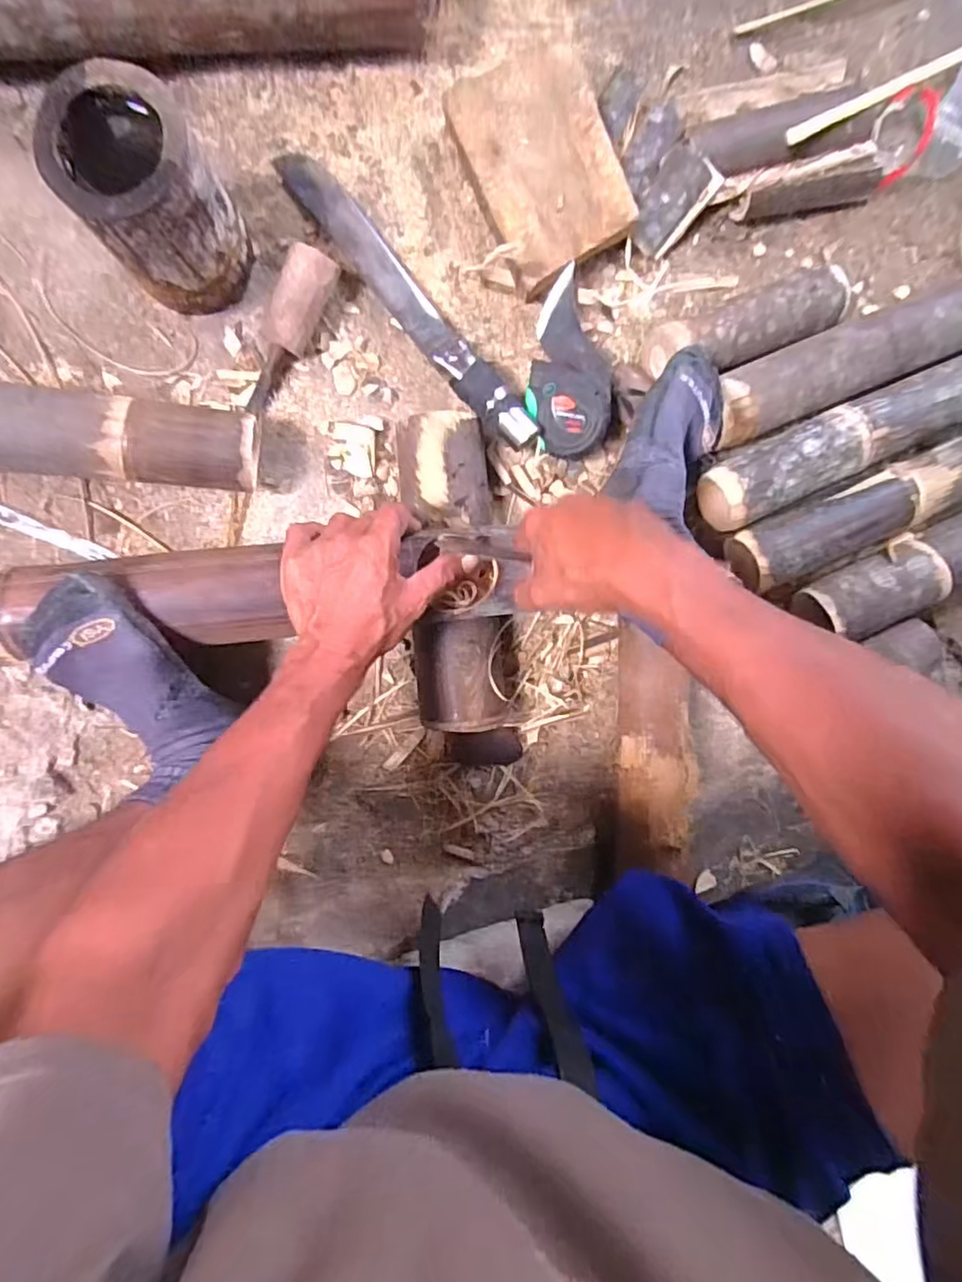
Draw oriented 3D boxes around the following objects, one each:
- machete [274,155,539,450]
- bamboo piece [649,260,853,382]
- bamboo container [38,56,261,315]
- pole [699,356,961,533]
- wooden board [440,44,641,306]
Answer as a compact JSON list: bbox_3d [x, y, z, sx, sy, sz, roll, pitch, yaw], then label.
[{"bbox_3d":[-0.061,-0.301,0.550,0.047,0.044,0.322,-42,100,-3],"label":"machete"},{"bbox_3d":[0.249,-0.293,0.588,0.192,0.050,0.056,-21,98,-6],"label":"bamboo piece"},{"bbox_3d":[-0.243,-0.324,0.468,0.091,0.144,0.105,-42,100,-3],"label":"bamboo container"},{"bbox_3d":[0.464,-0.244,0.623,0.539,0.068,0.070,-25,99,-6],"label":"pole"},{"bbox_3d":[0.055,-0.403,0.531,0.111,0.030,0.162,-28,99,-5],"label":"wooden board"}]

